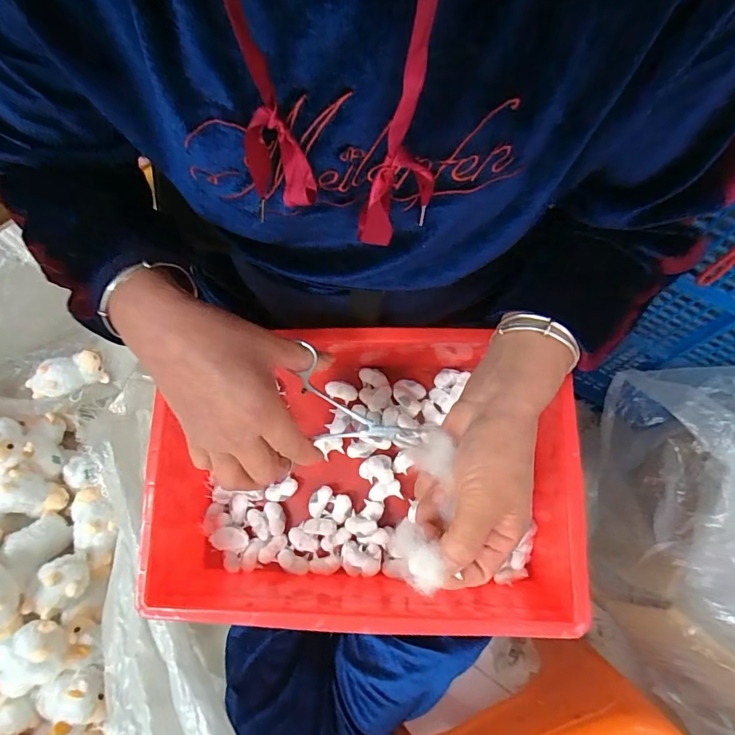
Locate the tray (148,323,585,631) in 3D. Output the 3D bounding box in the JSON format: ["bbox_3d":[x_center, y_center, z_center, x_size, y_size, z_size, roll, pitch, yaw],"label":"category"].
[{"bbox_3d":[-0.009,0.095,0.416,0.361,0.114,0.254,0,70,2],"label":"tray"}]

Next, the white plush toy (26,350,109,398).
[{"bbox_3d":[-0.534,0.017,0.775,0.119,0.061,0.058,-32,72,-9],"label":"white plush toy"}]

